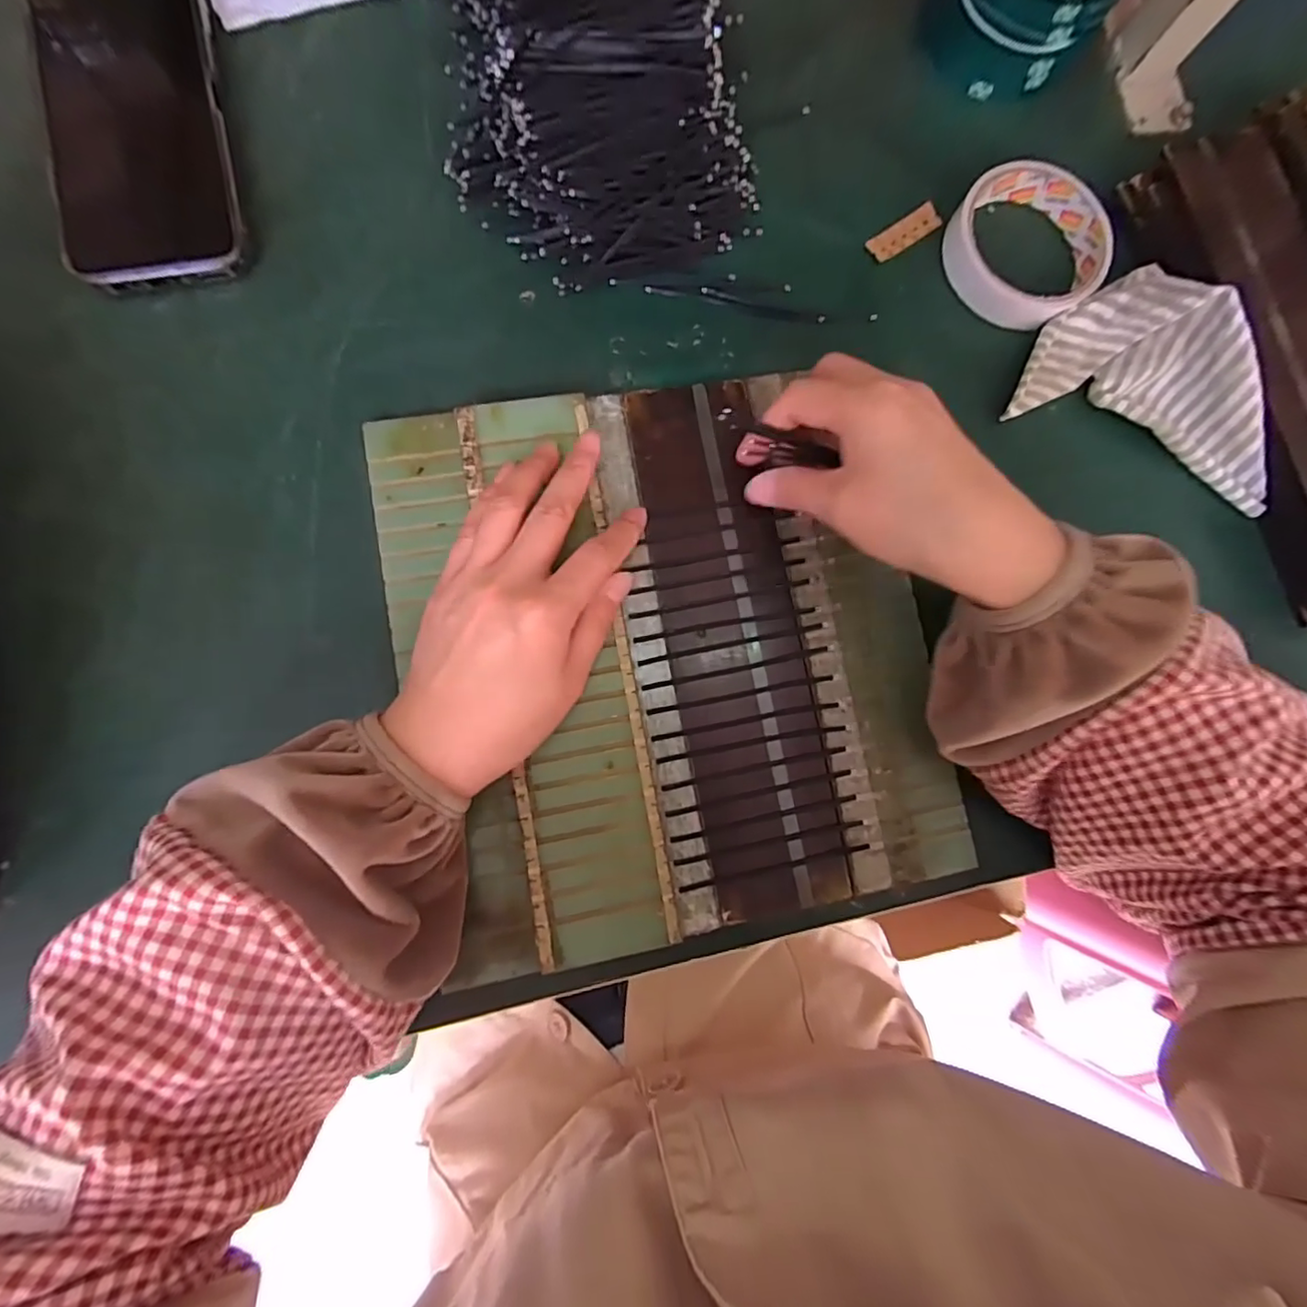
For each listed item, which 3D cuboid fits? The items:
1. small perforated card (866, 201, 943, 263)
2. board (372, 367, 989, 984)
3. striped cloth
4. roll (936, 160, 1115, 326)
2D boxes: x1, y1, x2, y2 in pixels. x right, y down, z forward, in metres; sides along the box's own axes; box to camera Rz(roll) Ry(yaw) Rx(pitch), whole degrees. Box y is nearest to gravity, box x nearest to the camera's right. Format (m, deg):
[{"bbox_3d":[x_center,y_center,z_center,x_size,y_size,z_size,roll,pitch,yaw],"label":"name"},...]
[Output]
[{"bbox_3d":[0.145,-0.243,0.335,0.046,0.004,0.015,-35,91,-4],"label":"small perforated card"},{"bbox_3d":[0.009,-0.003,0.286,0.252,0.008,0.268,-11,84,-7],"label":"board"},{"bbox_3d":[0.287,-0.158,0.318,0.155,0.043,0.106,18,82,-3],"label":"striped cloth"},{"bbox_3d":[0.213,-0.232,0.330,0.083,0.021,0.085,1,83,-6],"label":"roll"}]

